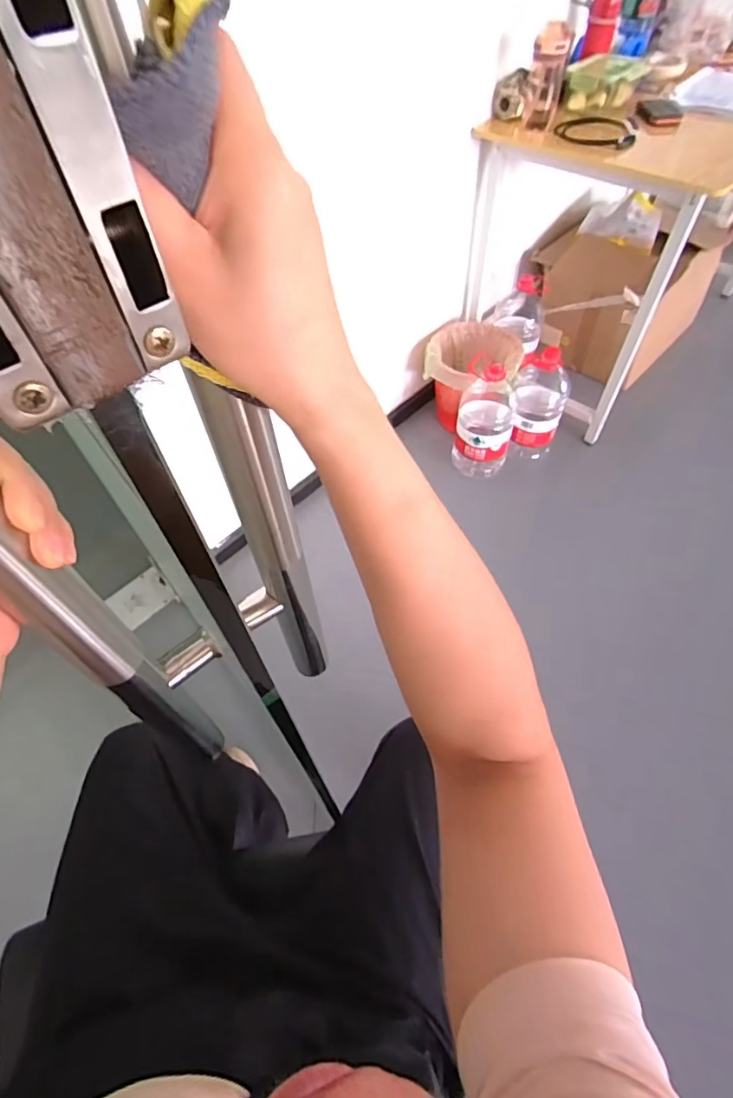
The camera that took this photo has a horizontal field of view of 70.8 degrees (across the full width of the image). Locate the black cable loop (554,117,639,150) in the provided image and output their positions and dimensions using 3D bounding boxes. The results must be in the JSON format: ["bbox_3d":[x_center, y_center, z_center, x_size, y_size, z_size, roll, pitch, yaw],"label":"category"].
[{"bbox_3d":[0.571,-1.036,1.269,0.187,0.030,0.257,16,55,17],"label":"black cable loop"}]

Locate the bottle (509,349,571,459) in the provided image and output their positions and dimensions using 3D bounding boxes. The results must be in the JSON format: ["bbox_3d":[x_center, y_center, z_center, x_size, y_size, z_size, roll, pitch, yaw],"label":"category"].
[{"bbox_3d":[0.515,-0.419,1.558,0.152,0.332,0.141,15,56,16],"label":"bottle"}]

